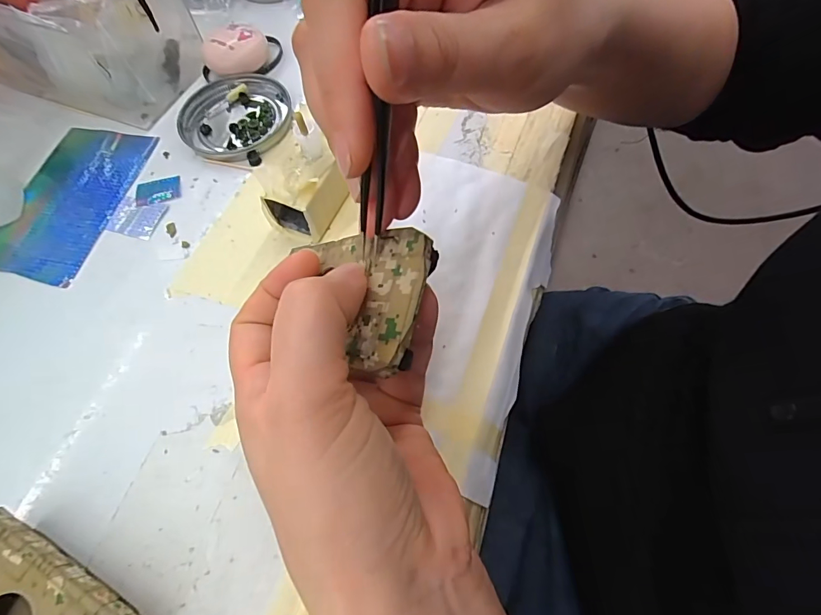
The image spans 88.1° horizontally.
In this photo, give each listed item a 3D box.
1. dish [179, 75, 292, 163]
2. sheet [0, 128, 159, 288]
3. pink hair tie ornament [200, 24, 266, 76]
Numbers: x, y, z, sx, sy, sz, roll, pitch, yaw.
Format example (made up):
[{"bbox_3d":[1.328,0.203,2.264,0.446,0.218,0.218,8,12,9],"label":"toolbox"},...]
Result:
[{"bbox_3d":[-0.126,-0.136,0.306,0.076,0.008,0.079,-1,64,3],"label":"dish"},{"bbox_3d":[-0.232,-0.075,0.288,0.080,0.004,0.122,9,65,8],"label":"sheet"},{"bbox_3d":[-0.132,-0.193,0.321,0.047,0.022,0.032,-25,65,-8],"label":"pink hair tie ornament"}]

